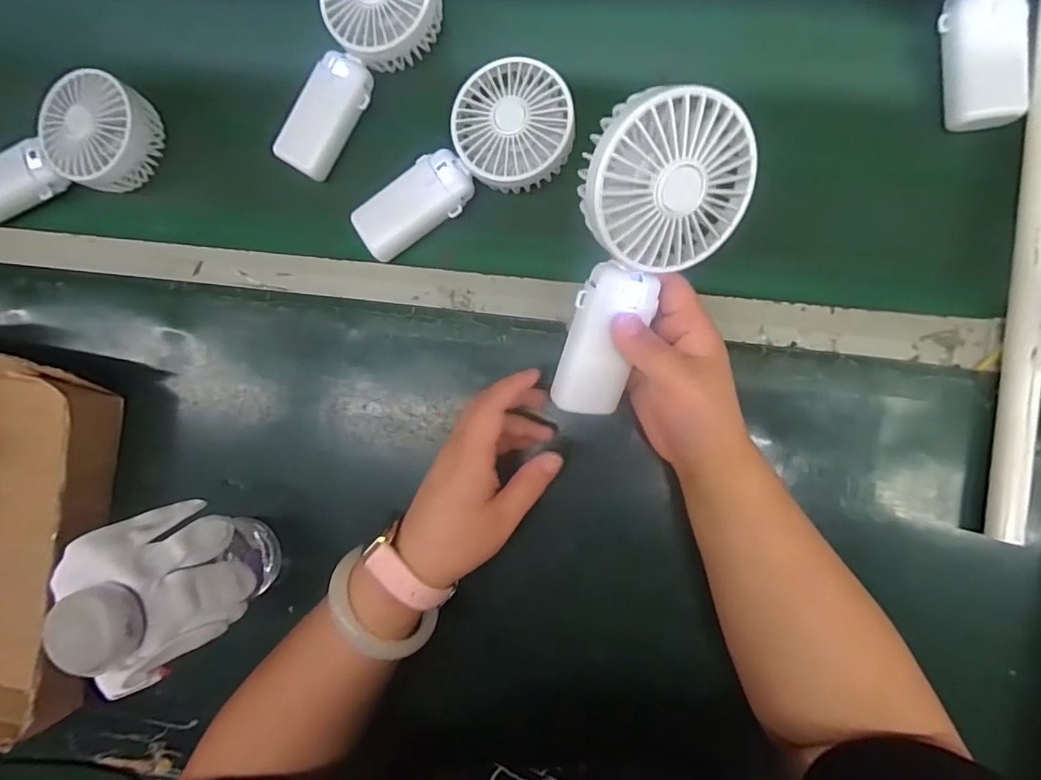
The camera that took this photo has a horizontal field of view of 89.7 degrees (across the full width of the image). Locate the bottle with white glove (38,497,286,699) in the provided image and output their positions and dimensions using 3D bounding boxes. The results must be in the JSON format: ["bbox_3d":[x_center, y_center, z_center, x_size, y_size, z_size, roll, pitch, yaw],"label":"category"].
[{"bbox_3d":[-0.215,0.120,0.347,0.064,0.160,0.090,-32,88,6],"label":"bottle with white glove"}]

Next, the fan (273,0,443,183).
[{"bbox_3d":[-0.139,-0.262,0.413,0.083,0.036,0.181,38,95,4],"label":"fan"}]

